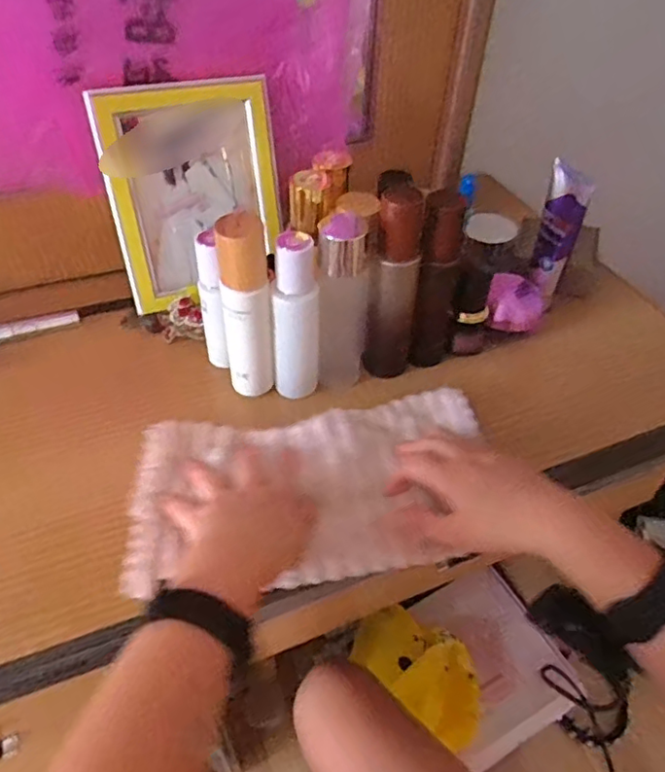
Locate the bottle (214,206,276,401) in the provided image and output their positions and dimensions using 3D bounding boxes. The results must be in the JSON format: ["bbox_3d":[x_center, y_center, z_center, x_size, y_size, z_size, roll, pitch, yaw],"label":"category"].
[{"bbox_3d":[-0.074,-0.065,0.519,0.042,0.167,0.031,-7,47,-8],"label":"bottle"}]

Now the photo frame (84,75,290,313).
[{"bbox_3d":[-0.138,-0.197,0.615,0.171,0.204,0.026,-15,28,-16],"label":"photo frame"}]

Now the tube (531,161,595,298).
[{"bbox_3d":[0.232,-0.160,0.623,0.043,0.128,0.043,19,49,16],"label":"tube"}]

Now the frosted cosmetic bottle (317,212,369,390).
[{"bbox_3d":[0.011,-0.069,0.544,0.031,0.179,0.040,27,52,22],"label":"frosted cosmetic bottle"}]

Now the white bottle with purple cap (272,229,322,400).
[{"bbox_3d":[-0.031,-0.057,0.529,0.036,0.164,0.033,11,47,9],"label":"white bottle with purple cap"}]

